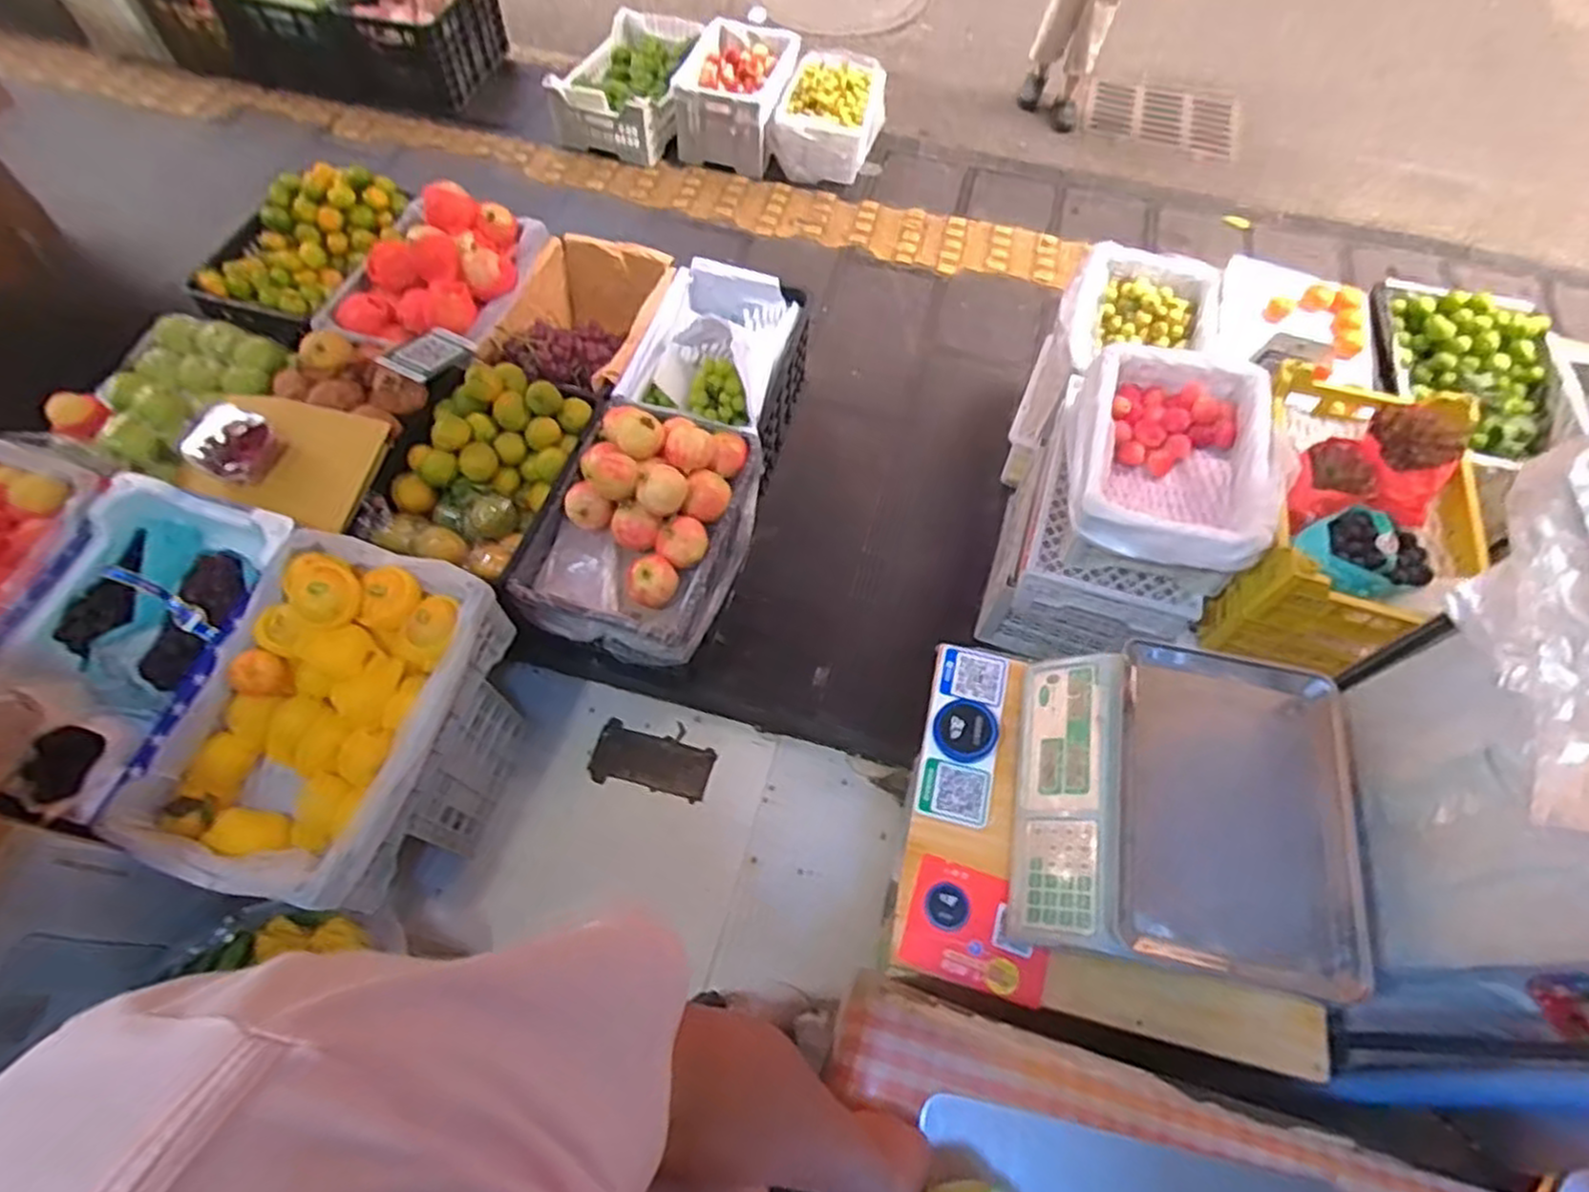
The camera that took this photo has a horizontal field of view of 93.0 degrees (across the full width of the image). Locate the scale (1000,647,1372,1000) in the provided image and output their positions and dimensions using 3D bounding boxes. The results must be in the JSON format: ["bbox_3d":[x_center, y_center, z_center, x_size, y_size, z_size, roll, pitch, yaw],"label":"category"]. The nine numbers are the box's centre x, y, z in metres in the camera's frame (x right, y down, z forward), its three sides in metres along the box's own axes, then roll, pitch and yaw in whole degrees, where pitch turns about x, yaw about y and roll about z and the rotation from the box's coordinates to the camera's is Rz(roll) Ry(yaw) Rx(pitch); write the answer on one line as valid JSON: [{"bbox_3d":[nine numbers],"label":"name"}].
[{"bbox_3d":[0.419,0.229,0.826,0.311,0.119,0.336,11,63,5],"label":"scale"}]

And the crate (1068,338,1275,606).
[{"bbox_3d":[0.617,-0.223,1.292,0.297,0.187,0.407,14,63,7],"label":"crate"}]

